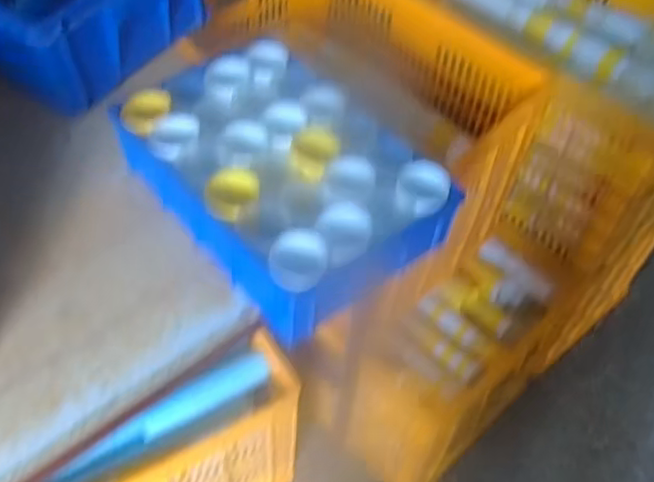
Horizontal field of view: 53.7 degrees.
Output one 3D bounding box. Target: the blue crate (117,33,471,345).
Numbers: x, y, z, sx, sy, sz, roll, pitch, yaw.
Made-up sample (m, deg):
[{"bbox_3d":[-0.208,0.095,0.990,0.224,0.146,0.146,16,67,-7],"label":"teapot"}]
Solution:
[{"bbox_3d":[-0.063,-0.088,0.840,0.281,0.105,0.406,-31,58,-26],"label":"blue crate"}]

